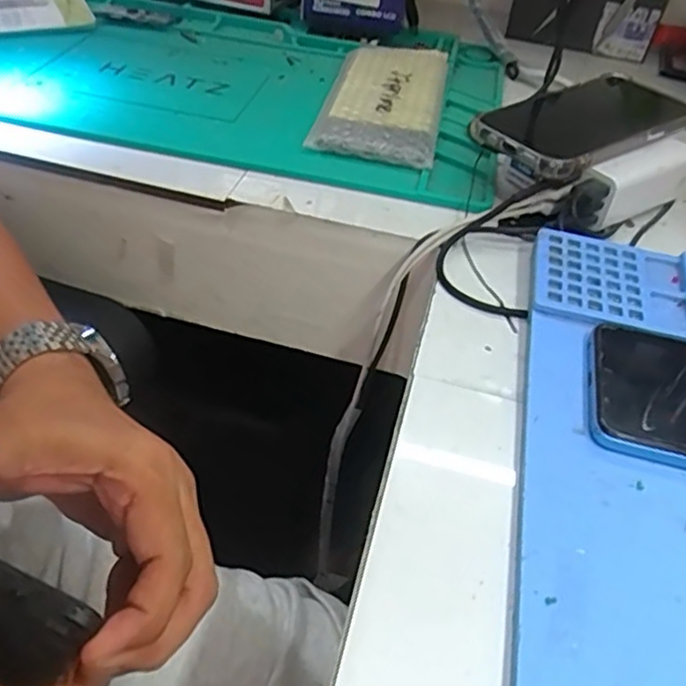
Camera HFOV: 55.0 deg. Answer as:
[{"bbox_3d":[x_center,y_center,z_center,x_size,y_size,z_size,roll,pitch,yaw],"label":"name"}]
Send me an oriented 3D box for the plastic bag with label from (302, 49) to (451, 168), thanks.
[{"bbox_3d":[0.033,-0.191,0.514,0.087,0.018,0.177,11,43,4],"label":"plastic bag with label"}]

